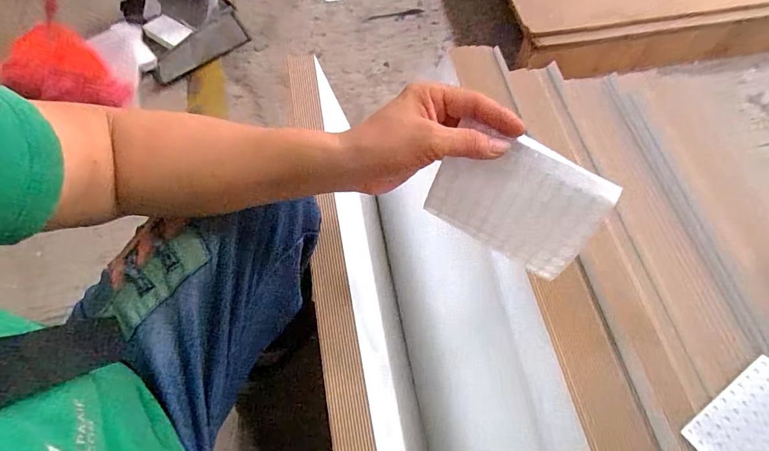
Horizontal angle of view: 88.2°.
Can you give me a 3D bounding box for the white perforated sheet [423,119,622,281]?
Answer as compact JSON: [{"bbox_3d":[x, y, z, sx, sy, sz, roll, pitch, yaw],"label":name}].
[{"bbox_3d":[0.100,-0.017,0.310,0.121,0.096,0.013,30,37,6],"label":"white perforated sheet"}]

